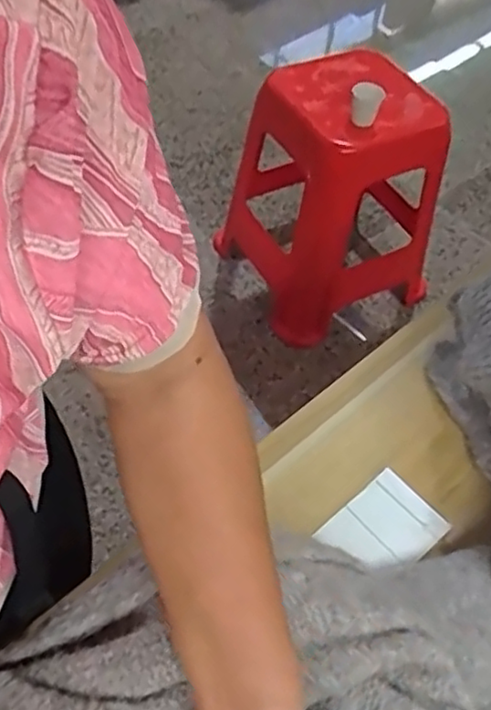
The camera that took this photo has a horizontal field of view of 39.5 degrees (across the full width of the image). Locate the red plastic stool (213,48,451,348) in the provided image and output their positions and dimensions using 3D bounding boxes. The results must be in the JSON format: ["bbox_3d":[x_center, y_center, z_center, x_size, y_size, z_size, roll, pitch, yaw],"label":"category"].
[{"bbox_3d":[0.214,-0.373,1.600,0.379,0.551,0.387,-22,58,-20],"label":"red plastic stool"}]

